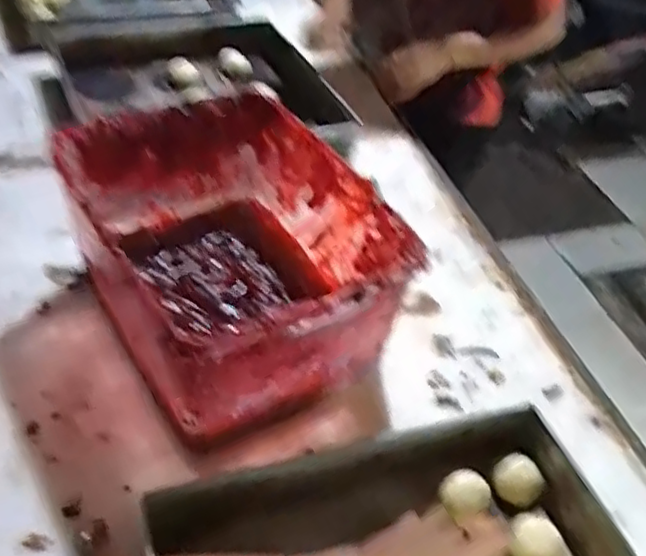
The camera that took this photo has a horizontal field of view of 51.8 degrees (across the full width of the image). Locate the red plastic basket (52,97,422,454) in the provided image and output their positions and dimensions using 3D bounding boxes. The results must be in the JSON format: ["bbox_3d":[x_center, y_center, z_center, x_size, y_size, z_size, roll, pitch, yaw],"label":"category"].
[{"bbox_3d":[-0.100,-0.022,0.772,0.286,0.183,0.374,-21,51,-26],"label":"red plastic basket"}]

